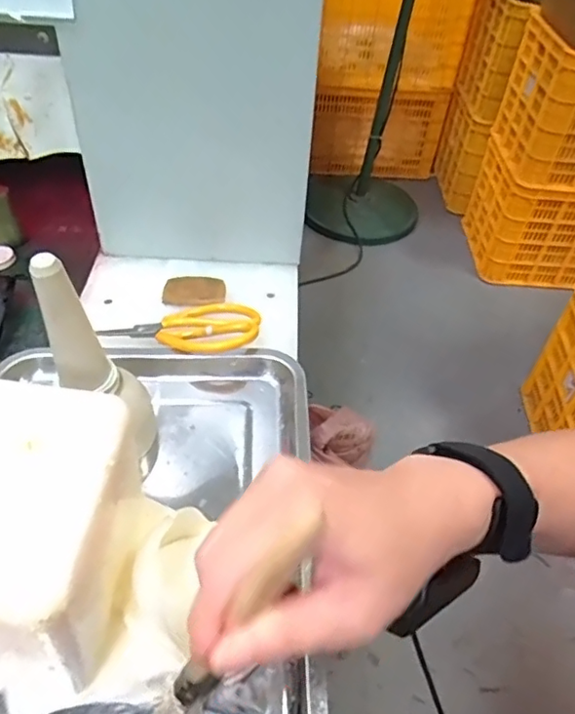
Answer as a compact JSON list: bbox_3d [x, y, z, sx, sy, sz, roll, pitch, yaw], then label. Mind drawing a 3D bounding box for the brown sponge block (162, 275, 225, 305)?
[{"bbox_3d":[-0.106,-0.074,0.646,0.068,0.014,0.045,1,44,-3],"label":"brown sponge block"}]

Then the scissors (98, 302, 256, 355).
[{"bbox_3d":[-0.108,-0.030,0.587,0.157,0.022,0.077,-1,44,-6],"label":"scissors"}]

